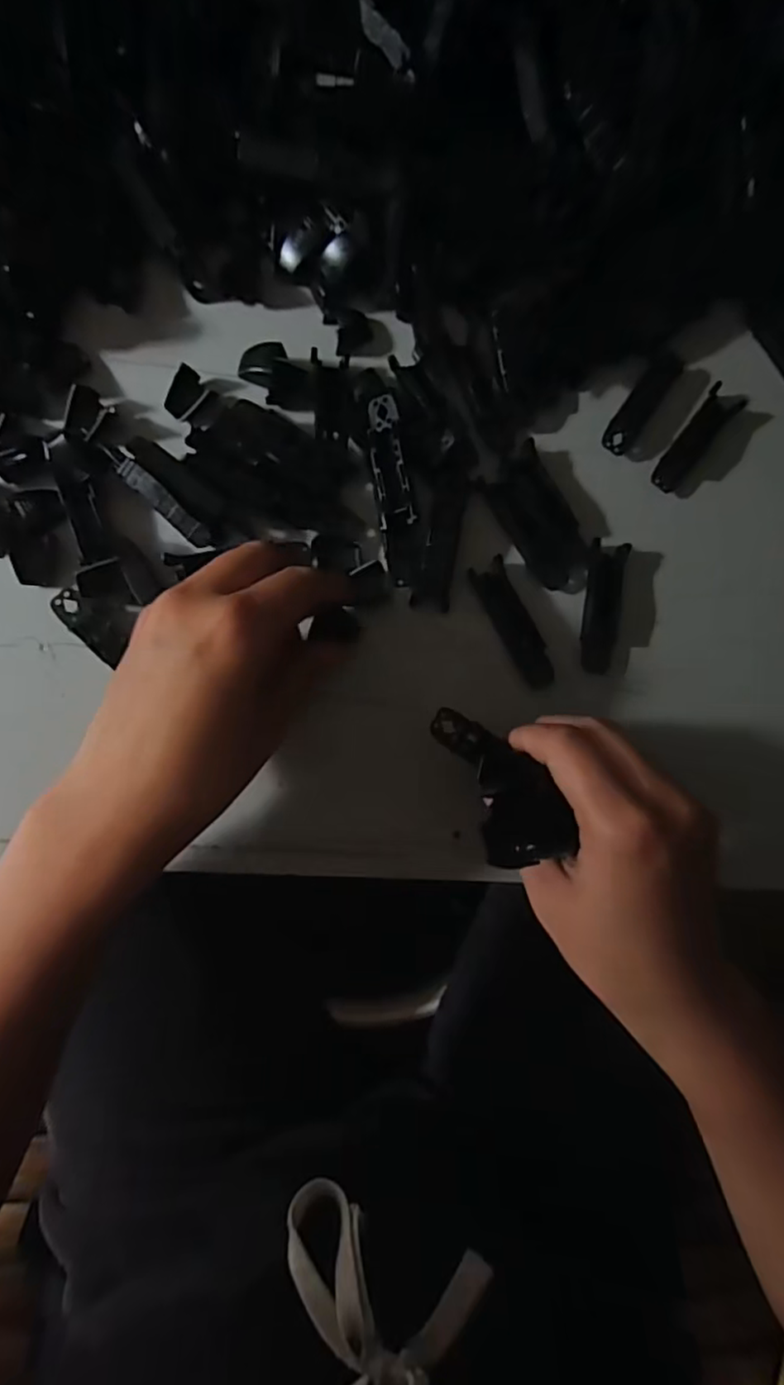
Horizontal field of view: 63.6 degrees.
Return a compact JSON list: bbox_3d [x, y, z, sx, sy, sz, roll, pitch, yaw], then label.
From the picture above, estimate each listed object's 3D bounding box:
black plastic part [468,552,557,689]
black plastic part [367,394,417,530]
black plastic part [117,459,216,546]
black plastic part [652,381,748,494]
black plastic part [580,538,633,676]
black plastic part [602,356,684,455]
[{"bbox_3d":[0.059,-0.032,0.302,0.016,0.006,0.063,-28,87,-9],"label":"black plastic part"},{"bbox_3d":[-0.001,-0.108,0.294,0.016,0.017,0.062,-8,84,-7],"label":"black plastic part"},{"bbox_3d":[-0.100,-0.084,0.281,0.052,0.005,0.009,42,81,0],"label":"black plastic part"},{"bbox_3d":[0.155,-0.130,0.325,0.017,0.008,0.064,39,81,-1],"label":"black plastic part"},{"bbox_3d":[0.104,-0.041,0.307,0.018,0.009,0.064,7,83,-6],"label":"black plastic part"},{"bbox_3d":[0.128,-0.149,0.325,0.016,0.007,0.062,37,81,-1],"label":"black plastic part"}]

